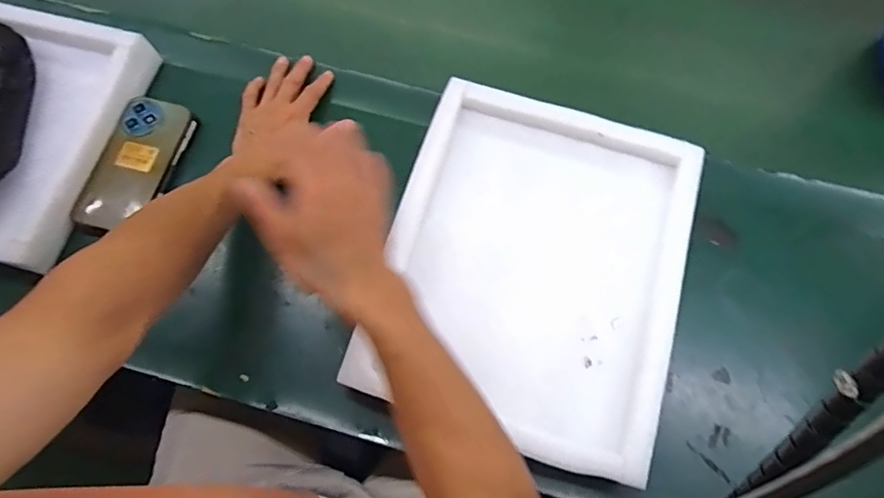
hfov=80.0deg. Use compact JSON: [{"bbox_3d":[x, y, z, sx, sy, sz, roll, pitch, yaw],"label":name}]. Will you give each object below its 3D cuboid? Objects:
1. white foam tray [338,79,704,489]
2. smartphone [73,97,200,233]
[{"bbox_3d":[0.095,0.013,0.528,0.287,0.035,0.344,18,71,7],"label":"white foam tray"},{"bbox_3d":[-0.334,-0.090,0.576,0.073,0.018,0.159,15,71,5],"label":"smartphone"}]

